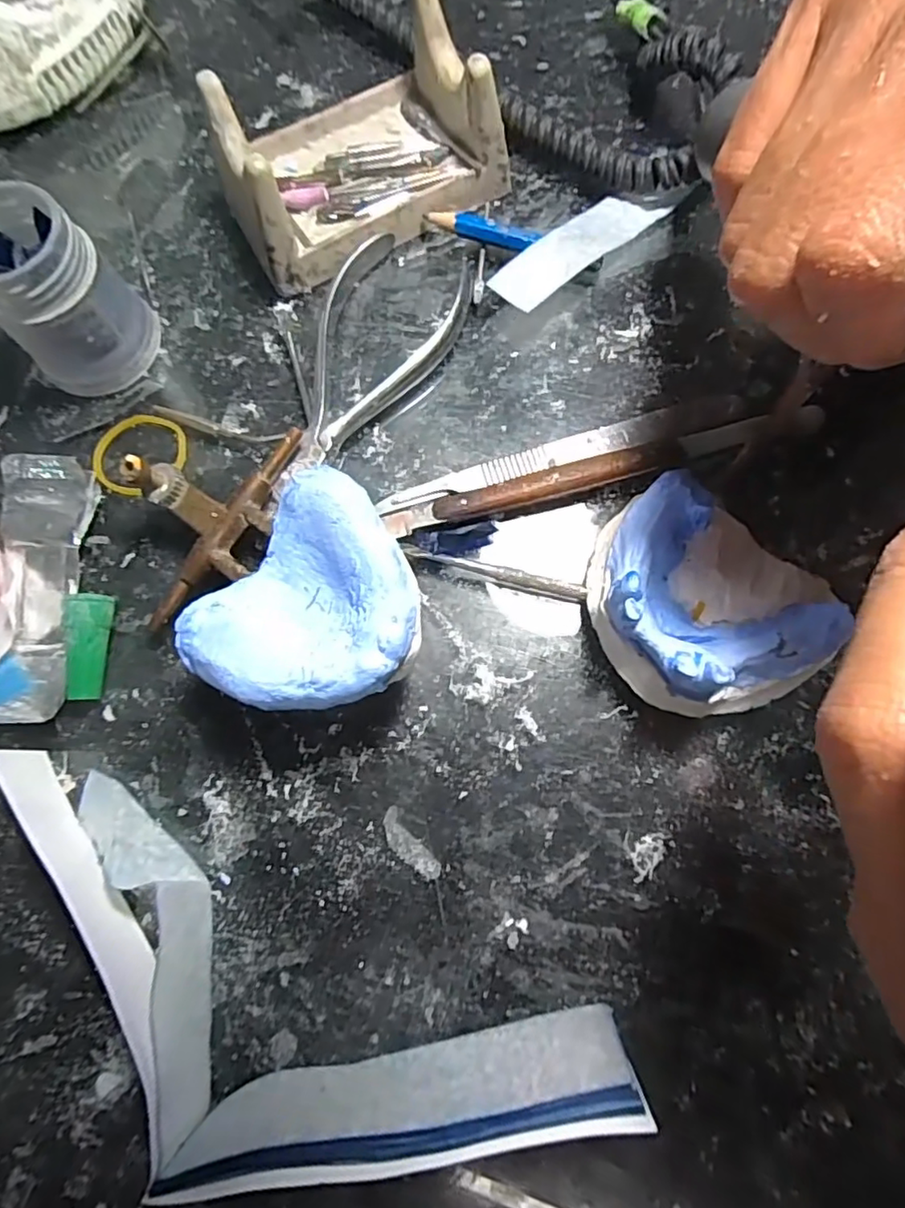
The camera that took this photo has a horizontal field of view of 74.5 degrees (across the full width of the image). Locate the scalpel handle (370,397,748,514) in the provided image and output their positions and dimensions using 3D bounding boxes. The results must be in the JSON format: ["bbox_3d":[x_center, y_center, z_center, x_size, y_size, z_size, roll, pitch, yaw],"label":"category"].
[{"bbox_3d":[0.038,-0.051,0.203,0.129,0.005,0.012,-16,75,-2],"label":"scalpel handle"}]

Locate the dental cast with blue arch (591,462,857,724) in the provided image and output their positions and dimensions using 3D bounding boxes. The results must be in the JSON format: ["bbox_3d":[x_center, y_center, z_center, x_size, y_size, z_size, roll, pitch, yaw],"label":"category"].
[{"bbox_3d":[0.072,0.001,0.172,0.067,0.036,0.058,35,79,10],"label":"dental cast with blue arch"}]

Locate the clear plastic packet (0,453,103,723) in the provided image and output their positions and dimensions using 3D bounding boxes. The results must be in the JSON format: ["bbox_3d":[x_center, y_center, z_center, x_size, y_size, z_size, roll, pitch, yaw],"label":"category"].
[{"bbox_3d":[-0.136,-0.006,0.194,0.026,0.013,0.086,0,75,2],"label":"clear plastic packet"}]

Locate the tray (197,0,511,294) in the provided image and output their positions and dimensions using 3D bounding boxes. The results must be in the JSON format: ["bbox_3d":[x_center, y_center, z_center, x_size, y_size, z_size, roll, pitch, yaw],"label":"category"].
[{"bbox_3d":[-0.038,-0.170,0.217,0.097,0.042,0.069,-29,76,-5],"label":"tray"}]

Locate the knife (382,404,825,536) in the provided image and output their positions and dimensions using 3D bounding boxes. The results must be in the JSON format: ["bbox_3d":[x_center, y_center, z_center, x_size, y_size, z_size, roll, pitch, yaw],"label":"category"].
[{"bbox_3d":[0.051,-0.044,0.199,0.146,0.008,0.012,-15,75,-2],"label":"knife"}]

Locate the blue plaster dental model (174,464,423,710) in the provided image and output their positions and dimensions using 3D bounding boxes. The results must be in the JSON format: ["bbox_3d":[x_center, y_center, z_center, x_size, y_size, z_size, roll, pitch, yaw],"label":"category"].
[{"bbox_3d":[-0.035,0.004,0.171,0.058,0.046,0.062,0,76,1],"label":"blue plaster dental model"}]

